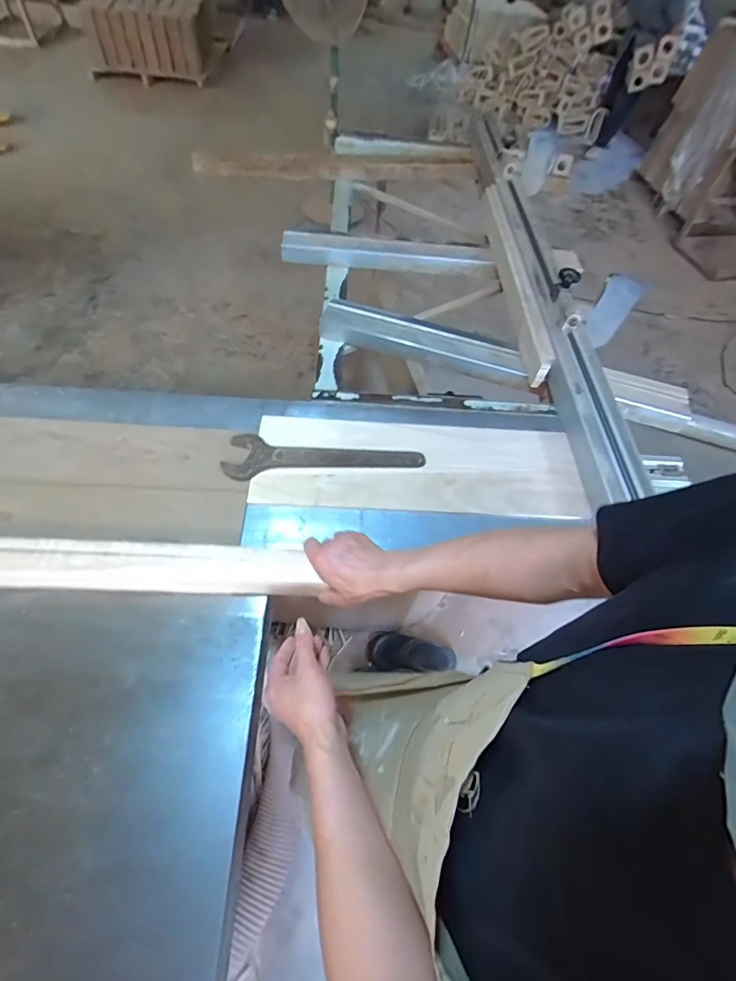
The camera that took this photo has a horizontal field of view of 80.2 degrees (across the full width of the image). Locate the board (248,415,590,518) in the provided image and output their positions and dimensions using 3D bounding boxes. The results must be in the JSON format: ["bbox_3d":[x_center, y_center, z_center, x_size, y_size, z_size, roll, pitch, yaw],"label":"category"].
[{"bbox_3d":[0.095,-0.056,0.800,0.571,0.018,0.203,3,57,-2],"label":"board"}]

